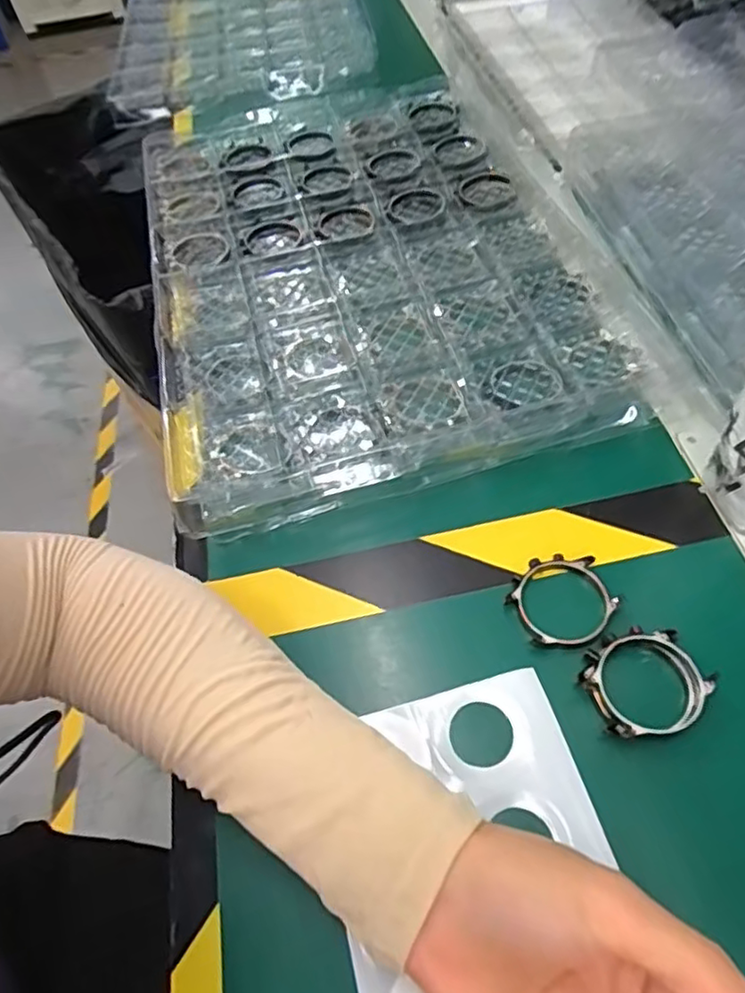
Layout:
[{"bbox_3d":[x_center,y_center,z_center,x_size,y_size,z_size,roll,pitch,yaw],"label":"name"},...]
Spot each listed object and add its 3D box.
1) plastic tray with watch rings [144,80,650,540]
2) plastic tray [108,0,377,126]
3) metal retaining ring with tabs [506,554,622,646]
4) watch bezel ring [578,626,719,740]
[{"bbox_3d":[-0.016,-0.188,0.476,0.288,0.021,0.431,-13,55,-6],"label":"plastic tray with watch rings"},{"bbox_3d":[-0.162,-0.600,0.794,0.309,0.031,0.444,-12,55,-3],"label":"plastic tray"},{"bbox_3d":[0.095,0.052,0.316,0.050,0.005,0.048,-2,55,2],"label":"metal retaining ring with tabs"},{"bbox_3d":[0.122,0.082,0.282,0.051,0.011,0.047,-19,56,-10],"label":"watch bezel ring"}]

